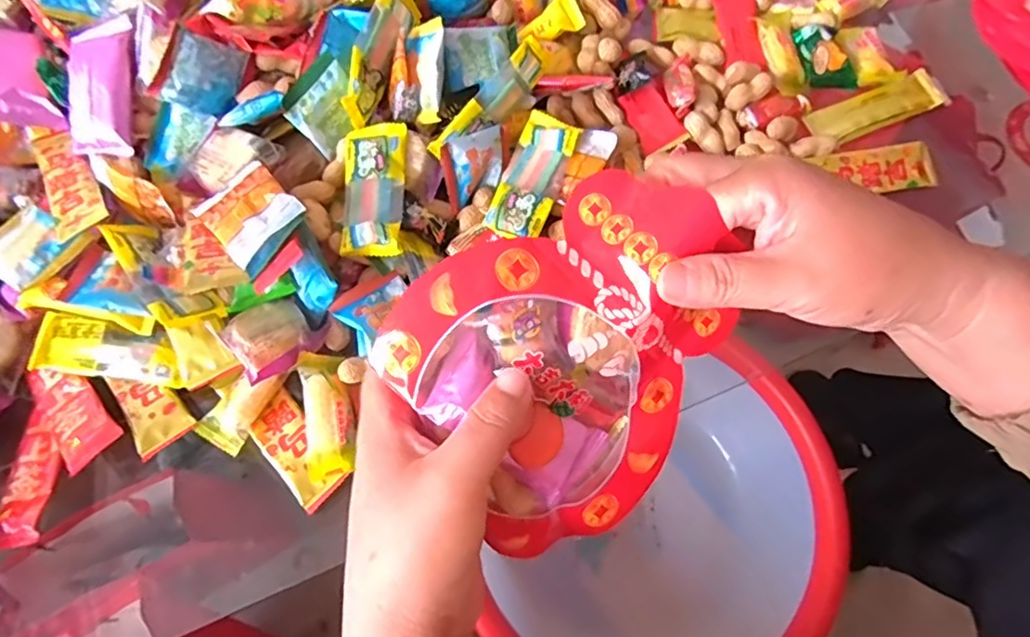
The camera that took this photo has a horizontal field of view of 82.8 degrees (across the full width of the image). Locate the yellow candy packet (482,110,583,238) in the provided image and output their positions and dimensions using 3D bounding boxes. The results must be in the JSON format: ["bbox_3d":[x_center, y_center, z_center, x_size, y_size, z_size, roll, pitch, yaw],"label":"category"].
[{"bbox_3d":[0.012,-0.093,0.385,0.037,0.021,0.090,19,71,8],"label":"yellow candy packet"}]

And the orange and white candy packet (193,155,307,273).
[{"bbox_3d":[-0.157,-0.064,0.342,0.048,0.010,0.059,-46,62,-6],"label":"orange and white candy packet"}]

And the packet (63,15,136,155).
[{"bbox_3d":[-0.267,-0.149,0.377,0.039,0.016,0.088,-1,87,-2],"label":"packet"}]

